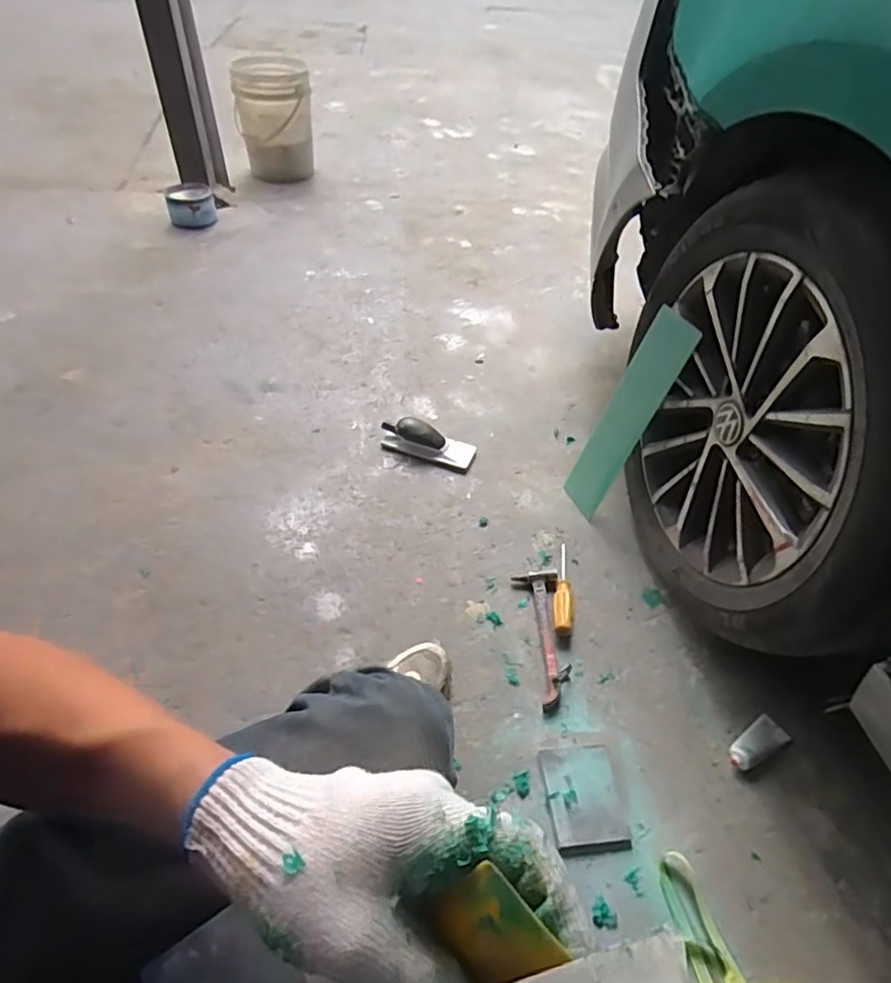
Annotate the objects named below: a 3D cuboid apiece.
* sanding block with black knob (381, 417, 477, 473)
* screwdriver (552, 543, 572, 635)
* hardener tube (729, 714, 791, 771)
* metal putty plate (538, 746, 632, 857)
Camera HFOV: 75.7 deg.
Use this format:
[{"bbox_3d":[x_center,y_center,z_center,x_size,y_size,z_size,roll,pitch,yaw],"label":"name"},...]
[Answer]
[{"bbox_3d":[-0.039,-0.101,1.211,0.206,0.054,0.078,12,46,8],"label":"sanding block with black knob"},{"bbox_3d":[0.201,0.161,0.994,0.030,0.027,0.193,7,46,3],"label":"screwdriver"},{"bbox_3d":[0.451,0.363,0.825,0.104,0.017,0.043,-25,52,-25],"label":"hardener tube"},{"bbox_3d":[0.184,0.409,0.766,0.100,0.017,0.129,-1,46,-5],"label":"metal putty plate"}]

